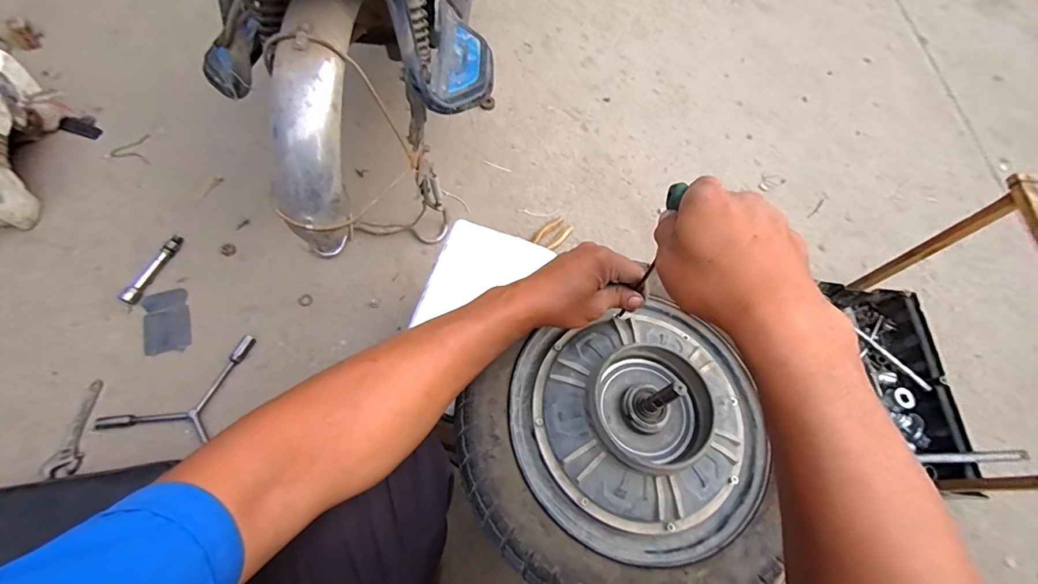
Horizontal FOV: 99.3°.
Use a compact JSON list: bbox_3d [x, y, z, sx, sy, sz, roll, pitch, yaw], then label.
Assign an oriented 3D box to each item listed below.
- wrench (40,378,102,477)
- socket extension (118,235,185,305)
[{"bbox_3d":[-0.657,0.204,0.663,0.038,0.014,0.138,9,63,-1],"label":"wrench"},{"bbox_3d":[-0.649,-0.043,0.784,0.025,0.019,0.143,18,63,4],"label":"socket extension"}]

